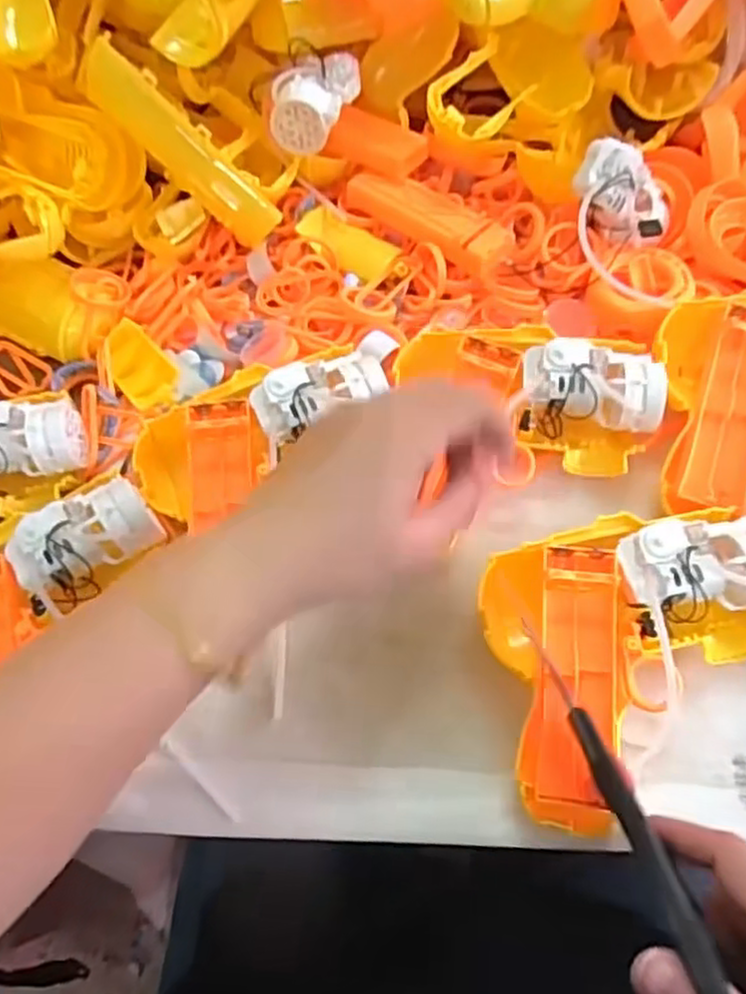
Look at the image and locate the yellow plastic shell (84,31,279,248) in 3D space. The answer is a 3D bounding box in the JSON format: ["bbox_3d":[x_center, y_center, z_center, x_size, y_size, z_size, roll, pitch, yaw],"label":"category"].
[{"bbox_3d":[-0.106,-0.197,0.403,0.125,0.039,0.019,41,66,-22],"label":"yellow plastic shell"}]

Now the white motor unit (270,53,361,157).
[{"bbox_3d":[-0.033,-0.237,0.433,0.048,0.035,0.053,4,63,6],"label":"white motor unit"}]

